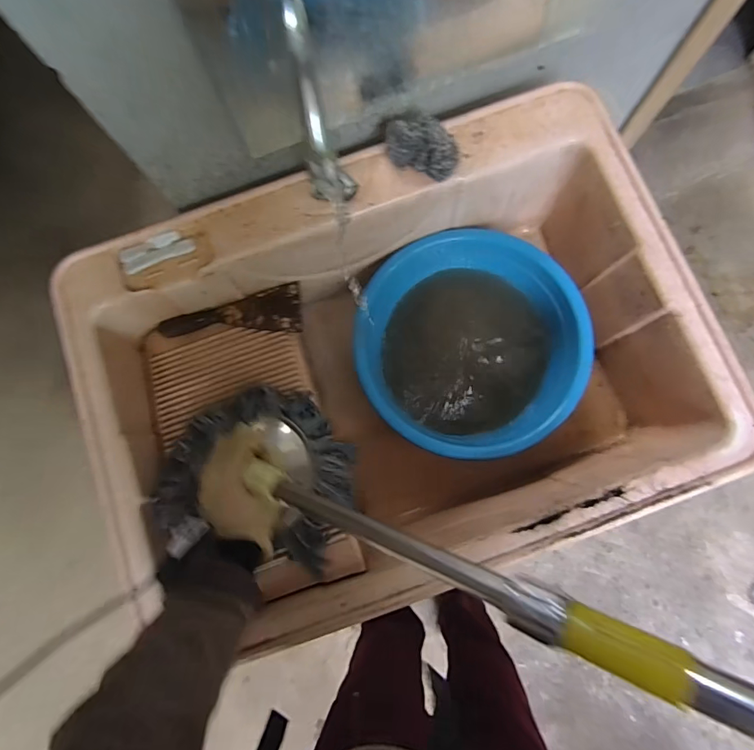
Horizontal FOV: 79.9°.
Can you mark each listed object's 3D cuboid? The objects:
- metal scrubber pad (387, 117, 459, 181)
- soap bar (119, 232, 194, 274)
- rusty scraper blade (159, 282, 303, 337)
[{"bbox_3d":[0.062,-0.310,0.589,0.104,0.042,0.078,24,83,6],"label":"metal scrubber pad"},{"bbox_3d":[-0.295,-0.169,0.607,0.095,0.013,0.042,-24,81,-1],"label":"soap bar"},{"bbox_3d":[-0.222,-0.091,0.687,0.213,0.013,0.082,-7,63,3],"label":"rusty scraper blade"}]

